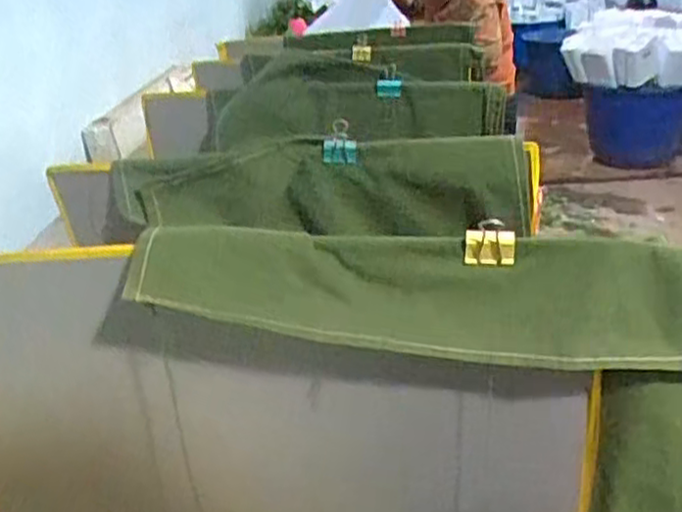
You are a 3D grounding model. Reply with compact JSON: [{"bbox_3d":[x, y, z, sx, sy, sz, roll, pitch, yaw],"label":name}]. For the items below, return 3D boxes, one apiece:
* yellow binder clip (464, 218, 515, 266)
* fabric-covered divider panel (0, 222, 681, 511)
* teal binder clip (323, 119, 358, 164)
[{"bbox_3d":[0.100,-0.009,0.485,0.032,0.038,0.017,-1,22,6],"label":"yellow binder clip"},{"bbox_3d":[-0.014,0.151,0.567,0.596,0.345,0.061,-2,22,5],"label":"fabric-covered divider panel"},{"bbox_3d":[0.000,-0.114,0.725,0.034,0.049,0.016,8,46,10],"label":"teal binder clip"}]

